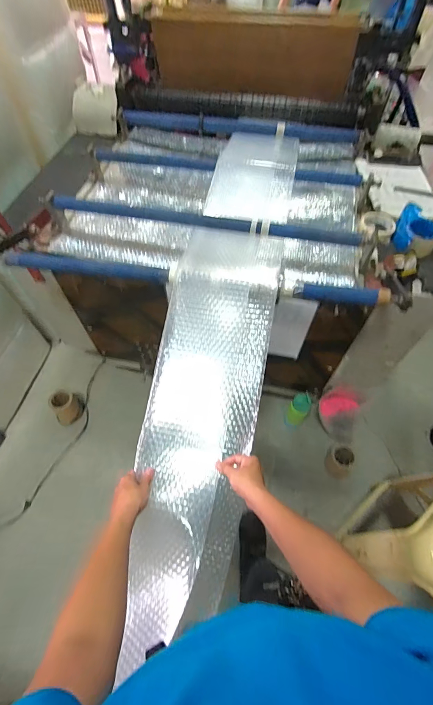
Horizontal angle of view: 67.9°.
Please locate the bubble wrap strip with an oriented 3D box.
[{"bbox_3d":[0.020,-0.116,0.773,0.224,0.154,1.294,9,71,6],"label":"bubble wrap strip"}]

